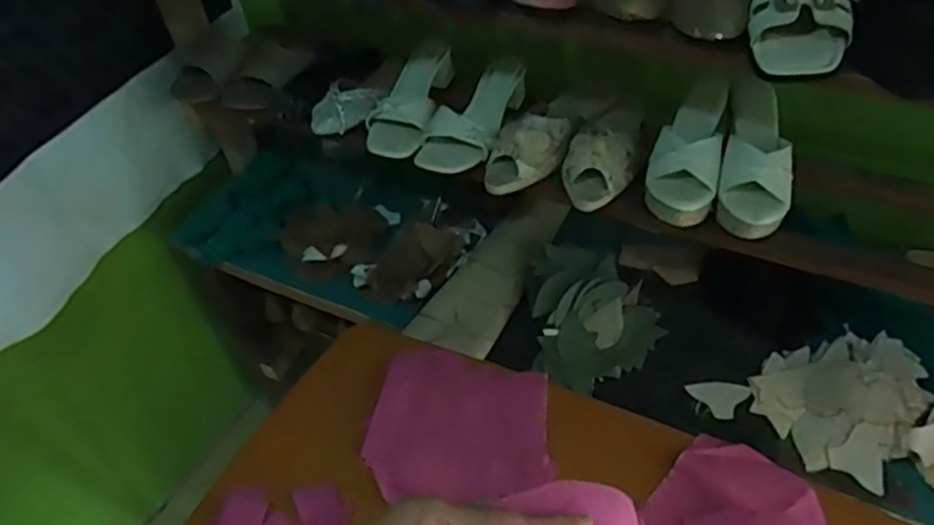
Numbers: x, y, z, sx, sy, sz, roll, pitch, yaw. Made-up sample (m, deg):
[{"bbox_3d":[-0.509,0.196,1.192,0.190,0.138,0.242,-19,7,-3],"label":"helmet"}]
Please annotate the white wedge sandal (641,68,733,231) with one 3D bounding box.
[{"bbox_3d":[0.278,-0.149,0.881,0.080,0.078,0.232,10,48,15],"label":"white wedge sandal"}]

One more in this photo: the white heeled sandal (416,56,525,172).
[{"bbox_3d":[0.008,-0.209,0.991,0.100,0.064,0.210,12,49,17],"label":"white heeled sandal"}]

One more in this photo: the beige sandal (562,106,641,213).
[{"bbox_3d":[0.181,-0.159,0.928,0.089,0.061,0.225,8,48,13],"label":"beige sandal"}]

